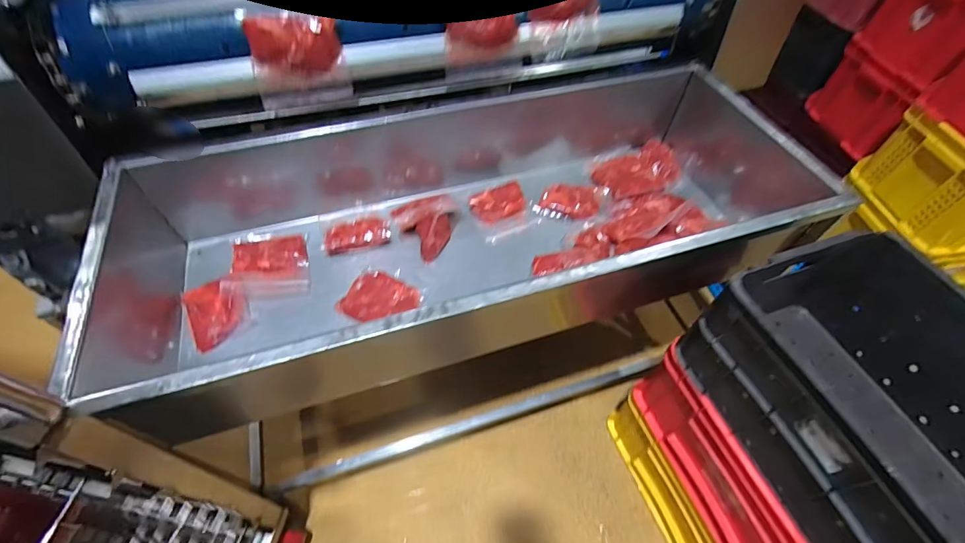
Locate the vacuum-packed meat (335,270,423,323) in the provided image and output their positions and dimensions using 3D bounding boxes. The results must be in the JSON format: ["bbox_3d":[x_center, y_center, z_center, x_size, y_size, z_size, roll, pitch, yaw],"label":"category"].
[{"bbox_3d":[-0.210,0.061,0.878,0.152,0.029,0.122,21,57,14],"label":"vacuum-packed meat"}]

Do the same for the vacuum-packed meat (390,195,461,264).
[{"bbox_3d":[-0.124,-0.121,0.970,0.159,0.095,0.170,-10,55,-7],"label":"vacuum-packed meat"}]

